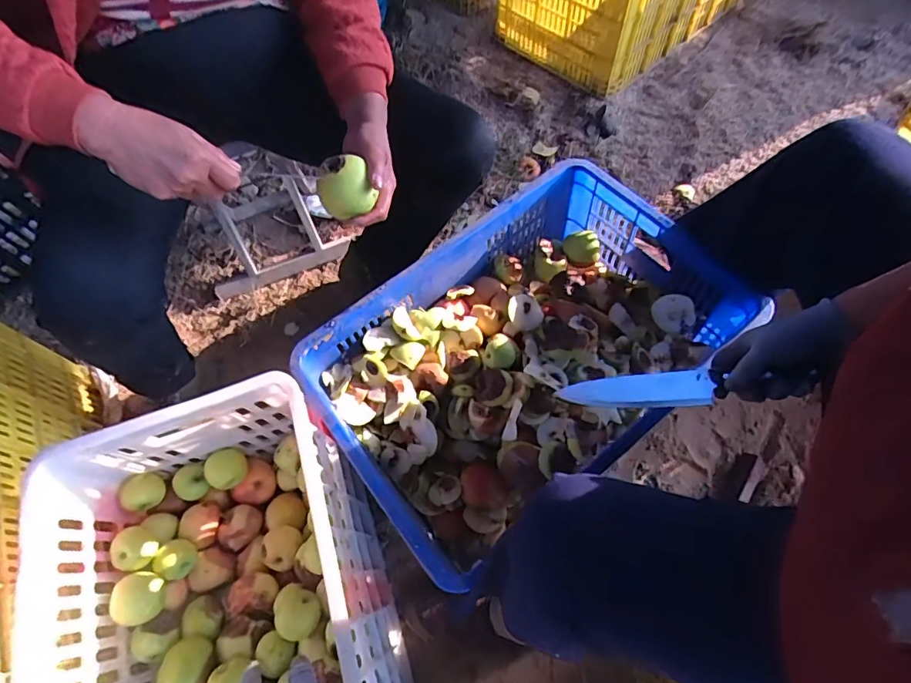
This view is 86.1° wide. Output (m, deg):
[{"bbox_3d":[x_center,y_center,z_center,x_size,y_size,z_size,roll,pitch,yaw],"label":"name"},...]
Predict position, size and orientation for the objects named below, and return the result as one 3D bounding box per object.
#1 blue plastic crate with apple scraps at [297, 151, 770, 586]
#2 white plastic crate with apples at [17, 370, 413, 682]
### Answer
[{"bbox_3d":[0.104,0.025,0.791,0.601,0.205,0.410,-35,68,-15],"label":"blue plastic crate with apple scraps"},{"bbox_3d":[-0.292,0.366,0.637,0.366,0.256,0.518,-17,65,-7],"label":"white plastic crate with apples"}]

